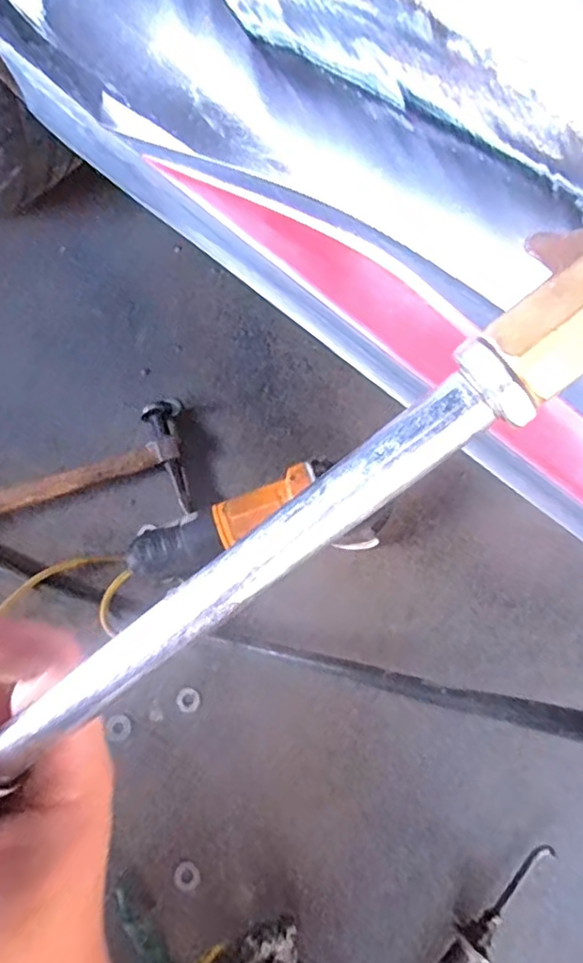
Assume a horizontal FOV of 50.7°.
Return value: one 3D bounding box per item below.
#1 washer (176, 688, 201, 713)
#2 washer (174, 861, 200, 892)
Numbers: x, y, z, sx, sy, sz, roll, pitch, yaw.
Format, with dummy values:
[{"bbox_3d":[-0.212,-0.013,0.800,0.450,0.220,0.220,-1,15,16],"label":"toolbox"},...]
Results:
[{"bbox_3d":[-0.109,0.231,0.649,0.025,0.004,0.024,2,74,-6],"label":"washer"},{"bbox_3d":[-0.101,0.379,0.589,0.025,0.004,0.024,-1,63,3],"label":"washer"}]

